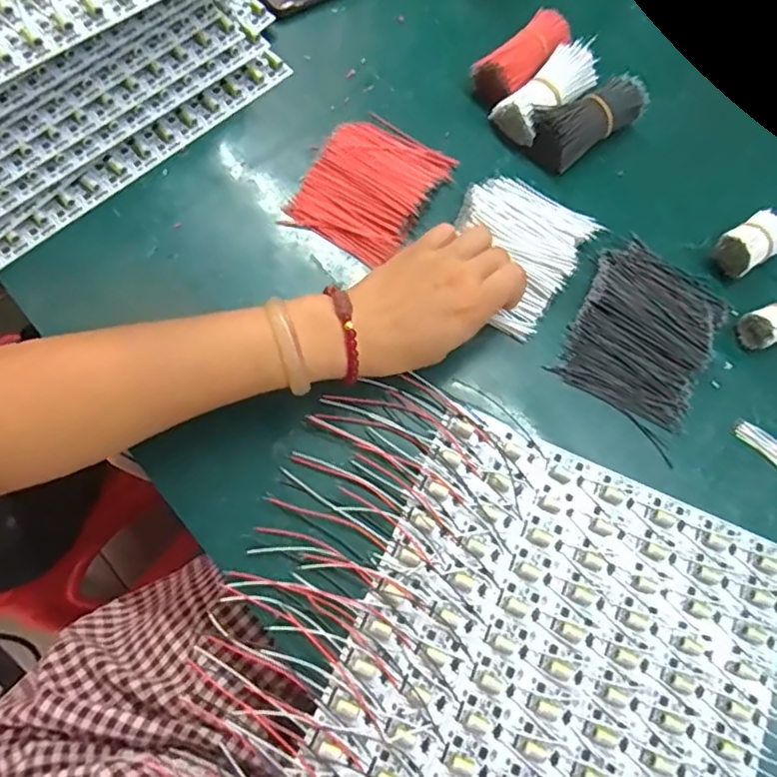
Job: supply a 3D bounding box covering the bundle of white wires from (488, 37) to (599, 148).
[{"bbox_3d":[0.129,-0.237,0.484,0.091,0.039,0.042,-41,78,-17],"label":"bundle of white wires"}]

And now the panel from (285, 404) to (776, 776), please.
[{"bbox_3d":[0.095,0.180,0.345,0.238,0.010,0.286,25,71,6],"label":"panel"}]

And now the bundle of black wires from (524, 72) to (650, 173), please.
[{"bbox_3d":[0.158,-0.215,0.476,0.094,0.033,0.045,-33,76,-15],"label":"bundle of black wires"}]

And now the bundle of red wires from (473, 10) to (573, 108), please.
[{"bbox_3d":[0.109,-0.270,0.495,0.041,0.040,0.092,42,72,11],"label":"bundle of red wires"}]

